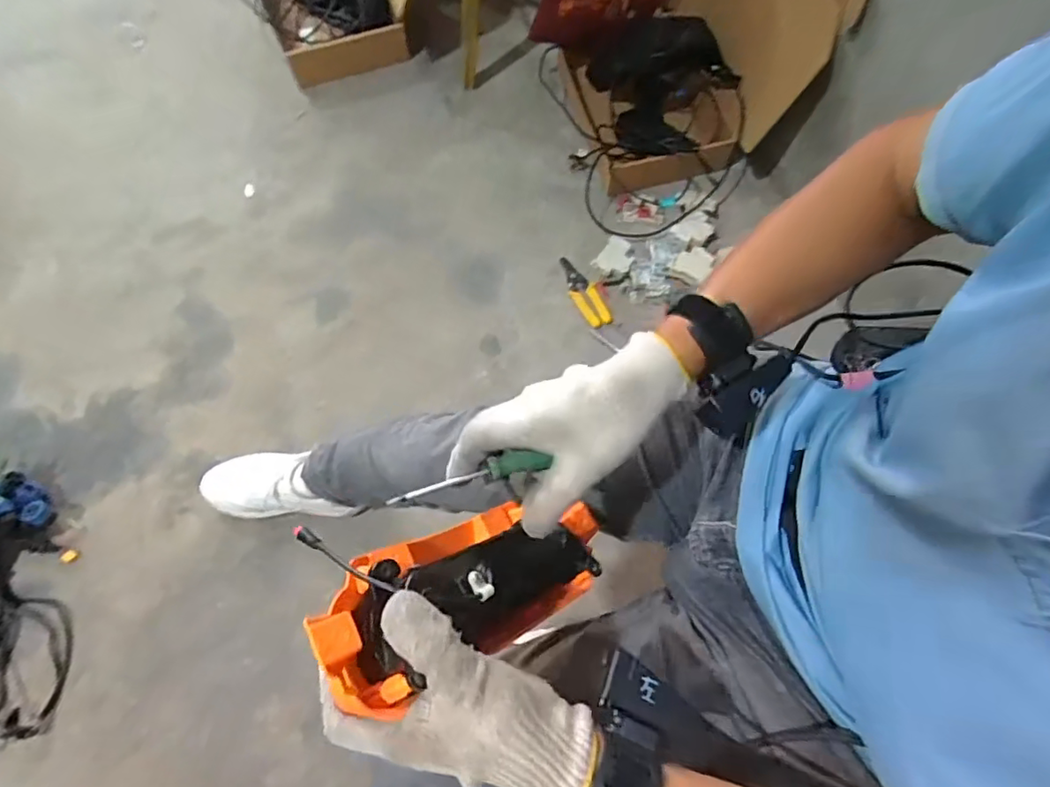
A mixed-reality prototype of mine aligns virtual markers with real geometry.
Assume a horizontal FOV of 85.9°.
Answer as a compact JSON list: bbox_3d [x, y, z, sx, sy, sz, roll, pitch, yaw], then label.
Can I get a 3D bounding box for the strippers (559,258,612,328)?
[{"bbox_3d":[0.114,-0.194,1.076,0.050,0.027,0.156,-24,73,-9],"label":"strippers"}]

